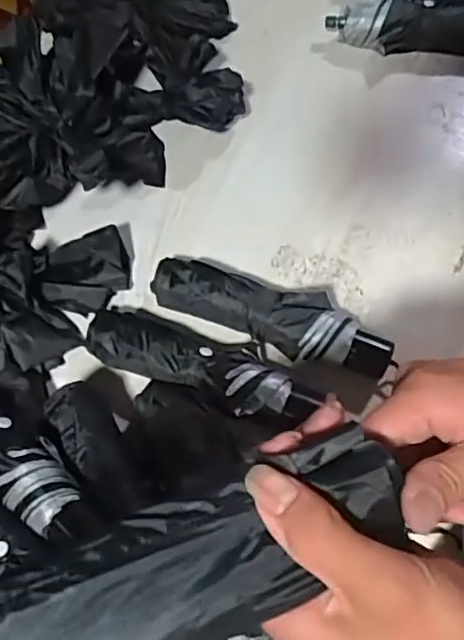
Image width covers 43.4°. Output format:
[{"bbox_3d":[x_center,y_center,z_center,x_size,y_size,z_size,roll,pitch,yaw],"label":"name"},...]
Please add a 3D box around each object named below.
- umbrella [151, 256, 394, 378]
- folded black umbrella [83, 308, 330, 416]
[{"bbox_3d":[0.035,-0.005,0.579,0.240,0.045,0.061,20,70,10],"label":"umbrella"},{"bbox_3d":[-0.032,0.040,0.562,0.227,0.052,0.067,21,70,11],"label":"folded black umbrella"}]

